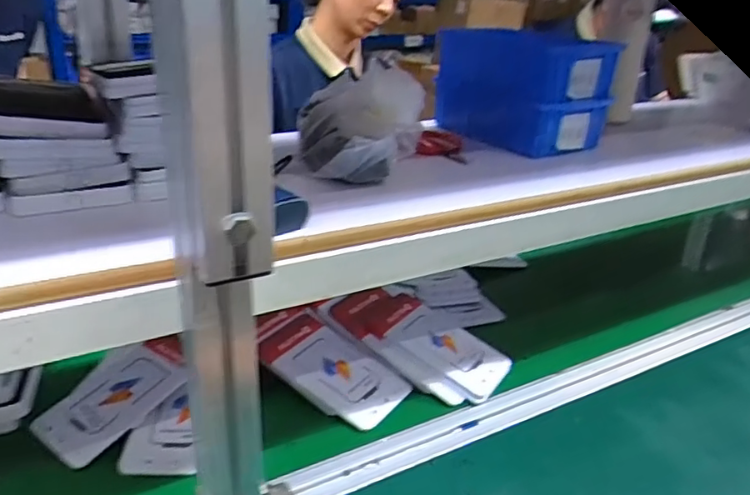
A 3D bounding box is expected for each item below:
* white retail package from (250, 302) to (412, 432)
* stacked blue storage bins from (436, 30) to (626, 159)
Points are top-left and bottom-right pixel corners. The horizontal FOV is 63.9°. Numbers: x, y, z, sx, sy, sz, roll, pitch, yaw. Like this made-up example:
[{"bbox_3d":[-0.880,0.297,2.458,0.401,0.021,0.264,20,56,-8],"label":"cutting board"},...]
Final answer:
[{"bbox_3d":[-0.055,0.125,0.655,0.181,0.013,0.099,33,38,27],"label":"white retail package"},{"bbox_3d":[0.185,-0.198,0.757,0.128,0.118,0.178,-13,29,-31],"label":"stacked blue storage bins"}]

